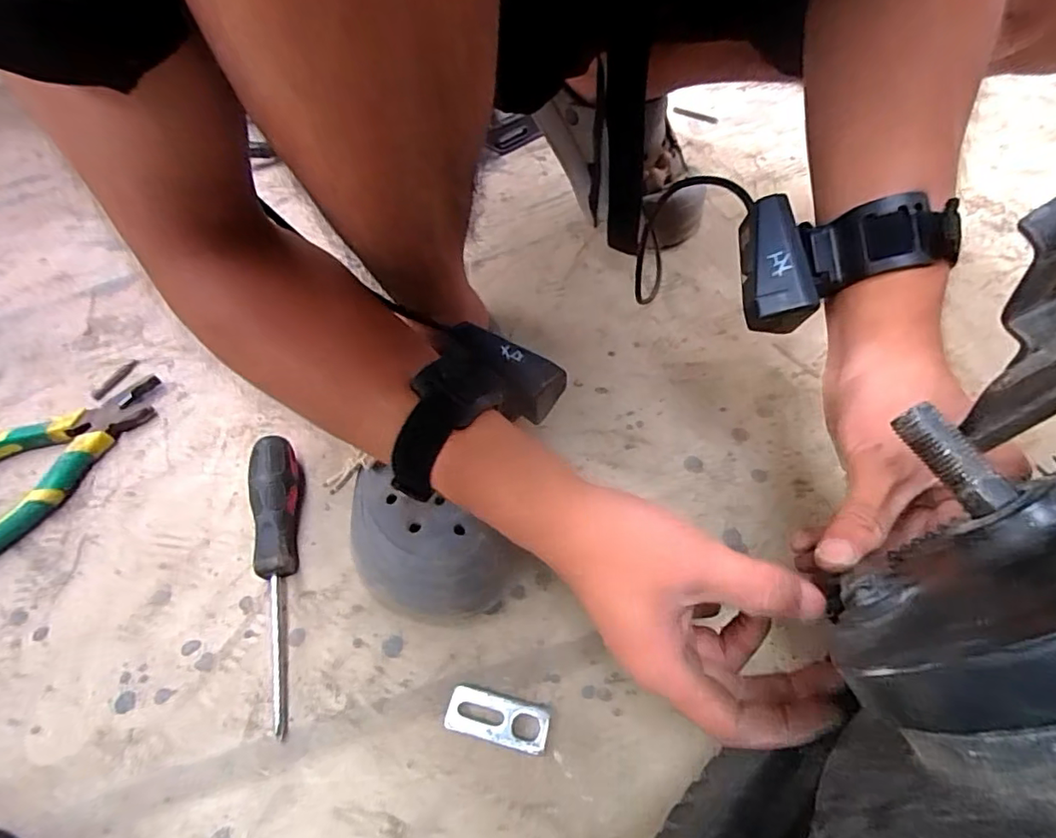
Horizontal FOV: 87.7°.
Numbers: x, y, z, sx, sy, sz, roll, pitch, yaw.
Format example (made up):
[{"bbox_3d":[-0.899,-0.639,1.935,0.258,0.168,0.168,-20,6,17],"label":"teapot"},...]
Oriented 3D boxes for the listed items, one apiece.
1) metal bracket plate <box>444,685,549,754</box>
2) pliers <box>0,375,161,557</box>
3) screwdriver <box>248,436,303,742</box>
[{"bbox_3d":[-0.018,0.174,0.320,0.060,0.004,0.025,9,56,11],"label":"metal bracket plate"},{"bbox_3d":[-0.415,0.025,0.459,0.123,0.022,0.195,24,60,20],"label":"pliers"},{"bbox_3d":[-0.169,0.101,0.377,0.031,0.034,0.197,-17,55,-7],"label":"screwdriver"}]

